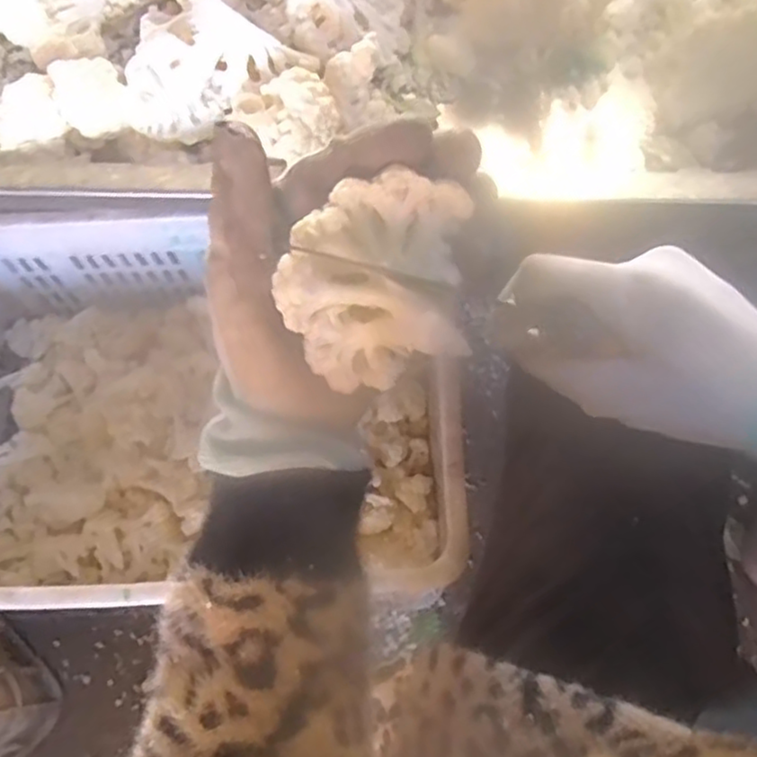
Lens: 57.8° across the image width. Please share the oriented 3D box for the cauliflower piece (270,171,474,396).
[{"bbox_3d":[-0.002,-0.032,0.251,0.067,0.046,0.079,3,110,22],"label":"cauliflower piece"}]

